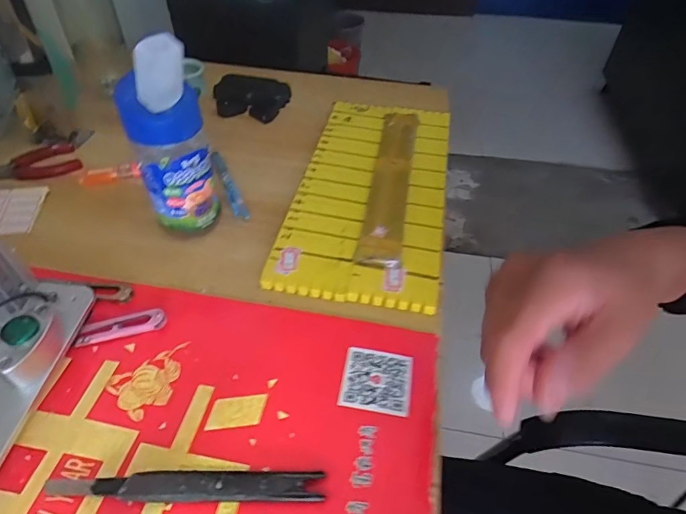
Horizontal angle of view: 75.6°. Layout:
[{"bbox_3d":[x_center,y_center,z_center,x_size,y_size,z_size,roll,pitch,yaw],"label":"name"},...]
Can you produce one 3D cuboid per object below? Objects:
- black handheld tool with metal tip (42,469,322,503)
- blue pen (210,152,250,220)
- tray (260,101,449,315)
[{"bbox_3d":[-0.101,0.146,0.283,0.172,0.012,0.018,0,47,-1],"label":"black handheld tool with metal tip"},{"bbox_3d":[-0.133,-0.084,0.512,0.012,0.007,0.126,-18,50,-17],"label":"blue pen"},{"bbox_3d":[0.037,-0.093,0.509,0.160,0.017,0.330,8,47,7],"label":"tray"}]

